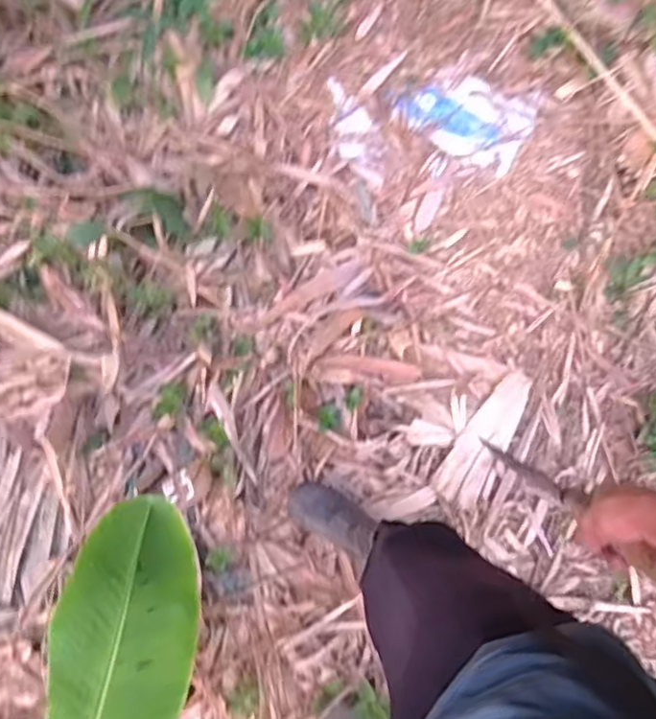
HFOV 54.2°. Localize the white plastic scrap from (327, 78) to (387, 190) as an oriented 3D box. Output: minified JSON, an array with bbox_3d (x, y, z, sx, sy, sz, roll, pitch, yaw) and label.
[{"bbox_3d":[0.073,-0.565,1.577,0.106,0.009,0.306,-13,81,-7],"label":"white plastic scrap"}]

